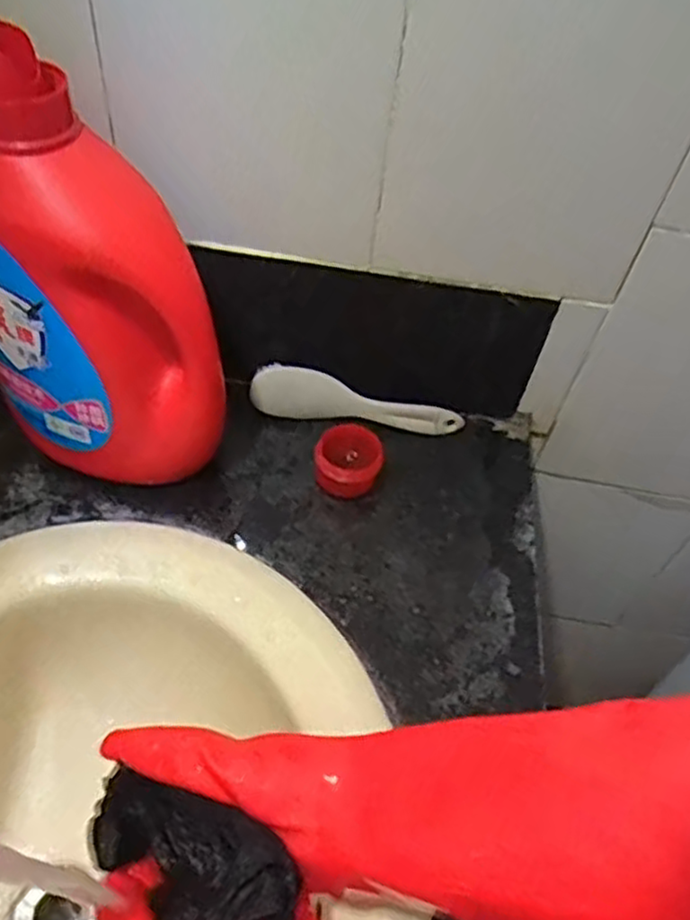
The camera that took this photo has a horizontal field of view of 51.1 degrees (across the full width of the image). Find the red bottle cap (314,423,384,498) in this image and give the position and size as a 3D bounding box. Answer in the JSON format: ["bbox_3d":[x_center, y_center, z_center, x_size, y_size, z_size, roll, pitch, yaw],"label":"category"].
[{"bbox_3d":[0.003,0.002,0.618,0.054,0.041,0.053,3,51,-4],"label":"red bottle cap"}]

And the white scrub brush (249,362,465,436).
[{"bbox_3d":[0.012,-0.055,0.661,0.191,0.050,0.030,6,51,-1],"label":"white scrub brush"}]

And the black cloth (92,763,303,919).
[{"bbox_3d":[-0.082,0.207,0.372,0.114,0.049,0.055,15,49,27],"label":"black cloth"}]

